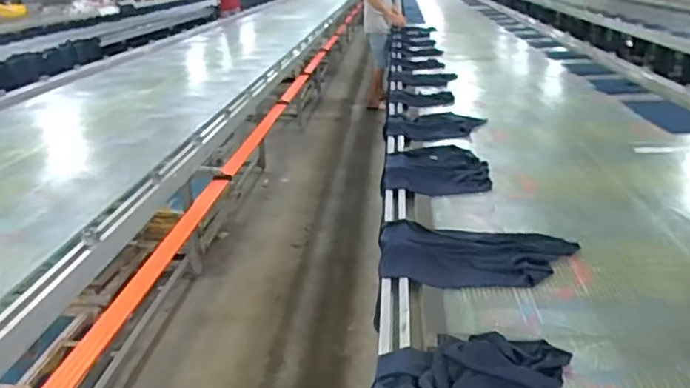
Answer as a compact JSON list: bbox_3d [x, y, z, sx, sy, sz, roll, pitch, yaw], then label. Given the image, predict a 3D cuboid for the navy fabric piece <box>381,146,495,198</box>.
[{"bbox_3d":[0.283,-0.087,1.792,0.316,0.058,0.424,1,21,10],"label":"navy fabric piece"}]

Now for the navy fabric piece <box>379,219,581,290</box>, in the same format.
[{"bbox_3d":[0.293,0.125,1.268,0.430,0.057,0.270,1,21,9],"label":"navy fabric piece"}]

